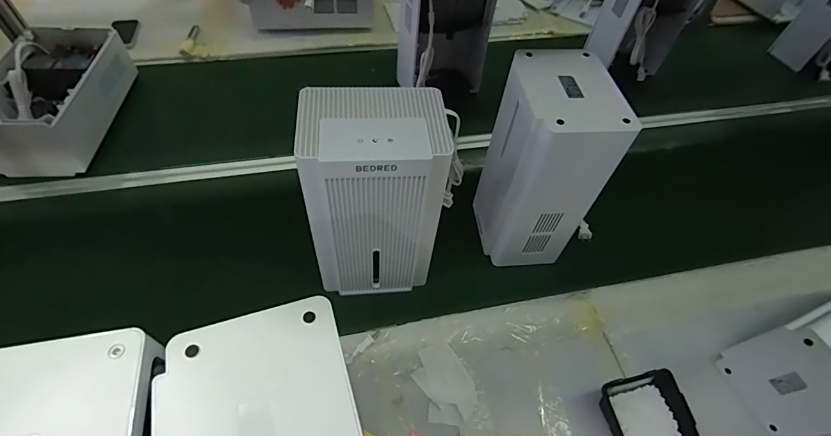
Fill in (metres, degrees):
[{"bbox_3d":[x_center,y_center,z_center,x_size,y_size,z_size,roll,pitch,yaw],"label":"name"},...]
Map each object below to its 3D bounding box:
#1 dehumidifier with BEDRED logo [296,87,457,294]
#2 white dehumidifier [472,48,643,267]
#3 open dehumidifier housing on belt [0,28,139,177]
[{"bbox_3d":[-0.063,-0.023,0.653,0.185,0.331,0.134,2,51,-5],"label":"dehumidifier with BEDRED logo"},{"bbox_3d":[0.213,-0.087,0.730,0.145,0.338,0.189,-4,51,-10],"label":"white dehumidifier"},{"bbox_3d":[-0.800,-0.262,0.929,0.188,0.157,0.368,4,50,-3],"label":"open dehumidifier housing on belt"}]

